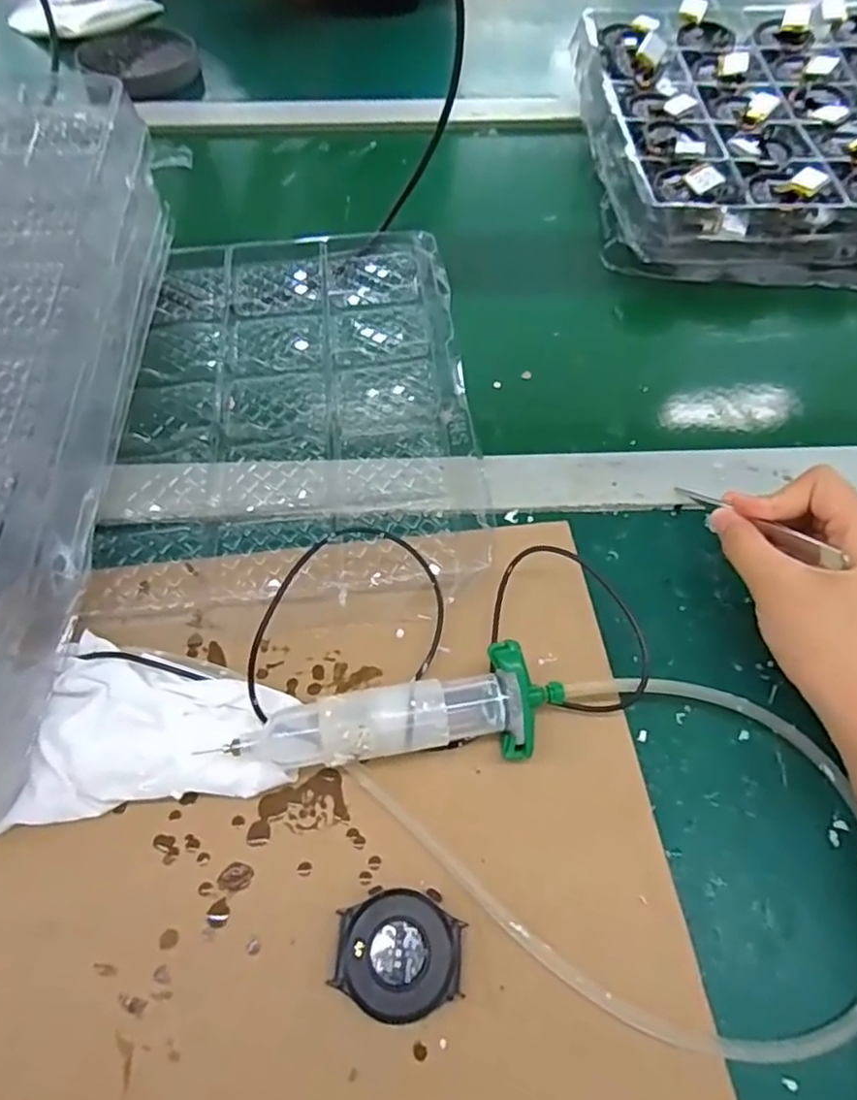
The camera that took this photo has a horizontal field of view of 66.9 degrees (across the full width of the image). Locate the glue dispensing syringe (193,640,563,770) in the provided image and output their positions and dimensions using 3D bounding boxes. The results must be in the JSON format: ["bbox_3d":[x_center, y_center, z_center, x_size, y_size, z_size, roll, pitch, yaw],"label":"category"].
[{"bbox_3d":[-0.013,0.073,0.291,0.146,0.037,0.045,-4,59,-2],"label":"glue dispensing syringe"}]

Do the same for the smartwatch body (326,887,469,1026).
[{"bbox_3d":[-0.011,0.158,0.254,0.048,0.012,0.042,5,59,3],"label":"smartwatch body"}]

